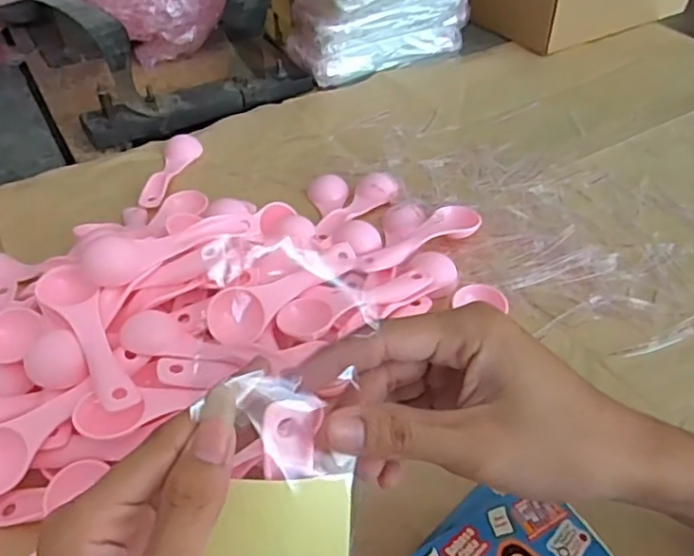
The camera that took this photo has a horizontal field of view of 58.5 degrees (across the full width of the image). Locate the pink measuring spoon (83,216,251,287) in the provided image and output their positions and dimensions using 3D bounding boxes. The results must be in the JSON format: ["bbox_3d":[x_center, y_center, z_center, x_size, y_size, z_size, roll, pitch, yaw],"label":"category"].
[{"bbox_3d":[-0.111,-0.022,0.392,0.105,0.017,0.026,-19,46,-17],"label":"pink measuring spoon"}]

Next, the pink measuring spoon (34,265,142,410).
[{"bbox_3d":[-0.147,0.030,0.355,0.028,0.022,0.108,-29,50,-26],"label":"pink measuring spoon"}]

